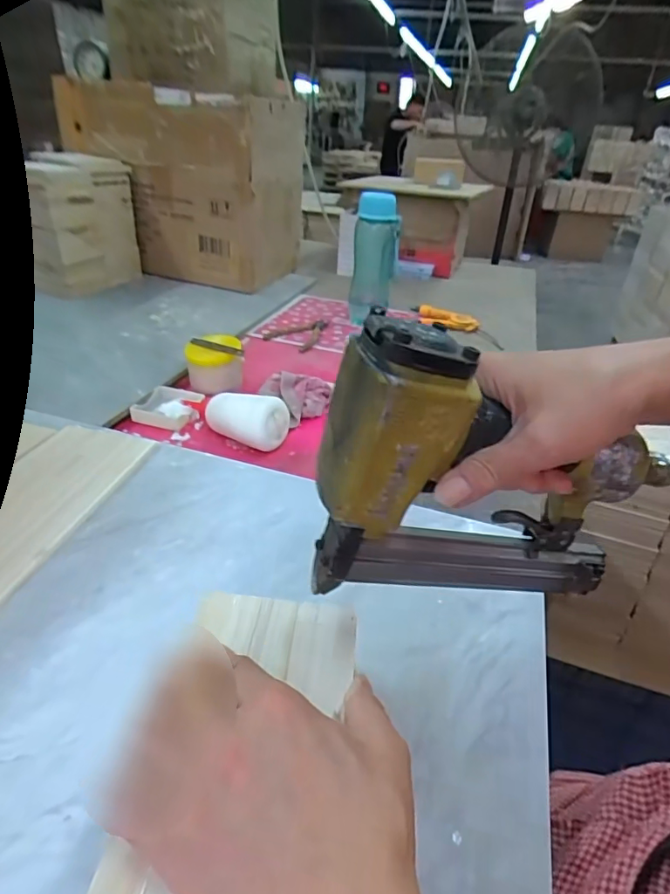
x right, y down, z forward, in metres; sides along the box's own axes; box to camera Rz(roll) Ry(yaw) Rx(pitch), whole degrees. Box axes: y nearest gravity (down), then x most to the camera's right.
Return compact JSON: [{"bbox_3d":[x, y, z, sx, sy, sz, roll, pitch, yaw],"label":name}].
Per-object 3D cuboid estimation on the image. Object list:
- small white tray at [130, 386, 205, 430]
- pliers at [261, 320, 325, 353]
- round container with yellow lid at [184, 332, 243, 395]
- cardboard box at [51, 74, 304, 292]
[{"bbox_3d":[-0.222,-0.053,0.689,0.082,0.021,0.075,8,32,4],"label":"small white tray"},{"bbox_3d":[-0.075,-0.217,0.968,0.100,0.010,0.157,11,32,10],"label":"pliers"},{"bbox_3d":[-0.177,-0.120,0.757,0.078,0.076,0.063,0,32,-8],"label":"round container with yellow lid"},{"bbox_3d":[-0.300,-0.564,1.147,0.396,0.350,0.275,11,32,10],"label":"cardboard box"}]

